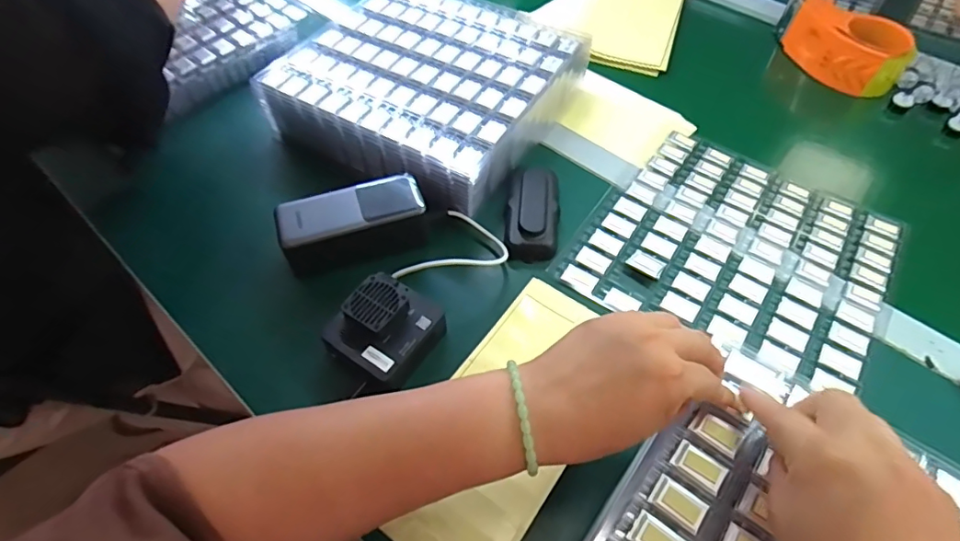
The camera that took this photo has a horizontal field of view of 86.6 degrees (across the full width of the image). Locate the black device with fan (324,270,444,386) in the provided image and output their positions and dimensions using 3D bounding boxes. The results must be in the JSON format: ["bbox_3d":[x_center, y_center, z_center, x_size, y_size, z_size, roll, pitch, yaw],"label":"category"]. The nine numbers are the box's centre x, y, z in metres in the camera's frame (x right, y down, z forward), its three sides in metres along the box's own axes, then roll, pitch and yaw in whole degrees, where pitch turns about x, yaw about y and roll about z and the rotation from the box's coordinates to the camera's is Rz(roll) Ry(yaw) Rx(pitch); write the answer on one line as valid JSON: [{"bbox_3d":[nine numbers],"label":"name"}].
[{"bbox_3d":[-0.077,0.046,0.413,0.076,0.040,0.079,28,58,18],"label":"black device with fan"}]

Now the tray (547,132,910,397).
[{"bbox_3d":[0.242,-0.021,0.486,0.254,0.009,0.245,30,60,20],"label":"tray"}]

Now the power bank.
[{"bbox_3d":[-0.118,-0.046,0.478,0.127,0.052,0.052,-13,56,-11],"label":"power bank"}]

